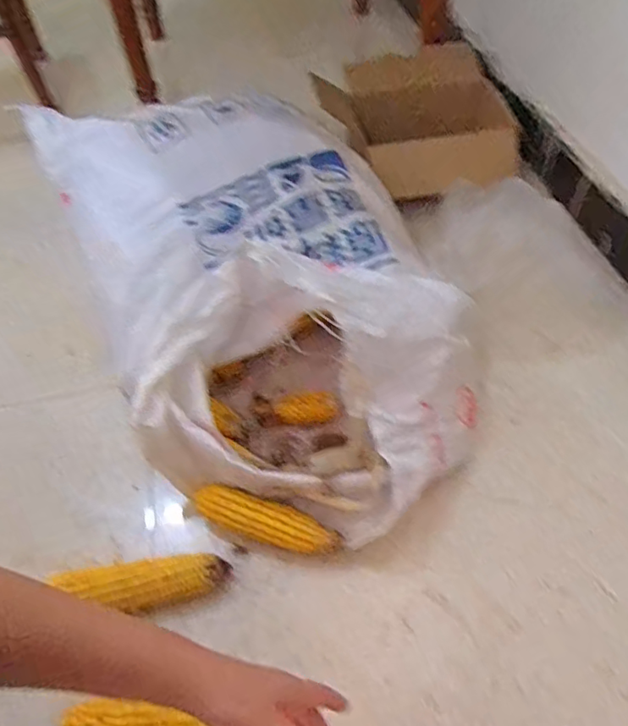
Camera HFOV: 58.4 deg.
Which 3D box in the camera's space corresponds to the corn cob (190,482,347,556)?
[{"bbox_3d":[-0.056,0.193,0.681,0.183,0.053,0.048,15,55,14],"label":"corn cob"}]

